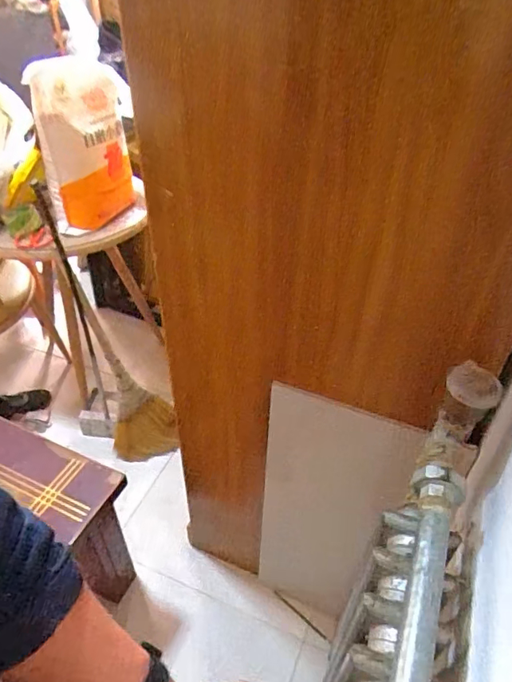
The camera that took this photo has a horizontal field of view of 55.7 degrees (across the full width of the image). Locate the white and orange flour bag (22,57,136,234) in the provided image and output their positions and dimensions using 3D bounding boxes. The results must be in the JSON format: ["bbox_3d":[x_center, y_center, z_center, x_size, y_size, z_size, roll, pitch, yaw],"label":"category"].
[{"bbox_3d":[-0.434,-0.478,1.227,0.206,0.386,0.148,-10,42,-12],"label":"white and orange flour bag"}]

